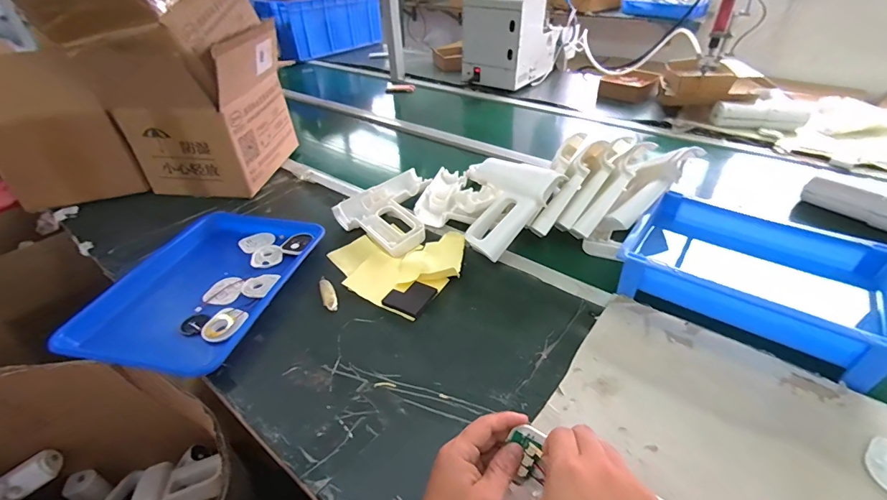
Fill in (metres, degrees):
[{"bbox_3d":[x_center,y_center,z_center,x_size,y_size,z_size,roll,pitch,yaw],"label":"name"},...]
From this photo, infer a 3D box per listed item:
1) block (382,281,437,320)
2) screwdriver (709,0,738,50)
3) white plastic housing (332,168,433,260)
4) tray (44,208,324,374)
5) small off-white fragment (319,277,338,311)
[{"bbox_3d":[-0.050,0.069,0.596,0.061,0.010,0.059,17,42,24],"label":"block"},{"bbox_3d":[0.728,-0.621,1.031,0.036,0.190,0.031,17,42,25],"label":"screwdriver"},{"bbox_3d":[-0.078,-0.079,0.767,0.185,0.031,0.196,29,48,34],"label":"white plastic housing"},{"bbox_3d":[-0.369,0.040,0.636,0.260,0.030,0.339,7,39,13],"label":"tray"},{"bbox_3d":[-0.176,0.066,0.617,0.021,0.011,0.075,-16,39,-16],"label":"small off-white fragment"}]

